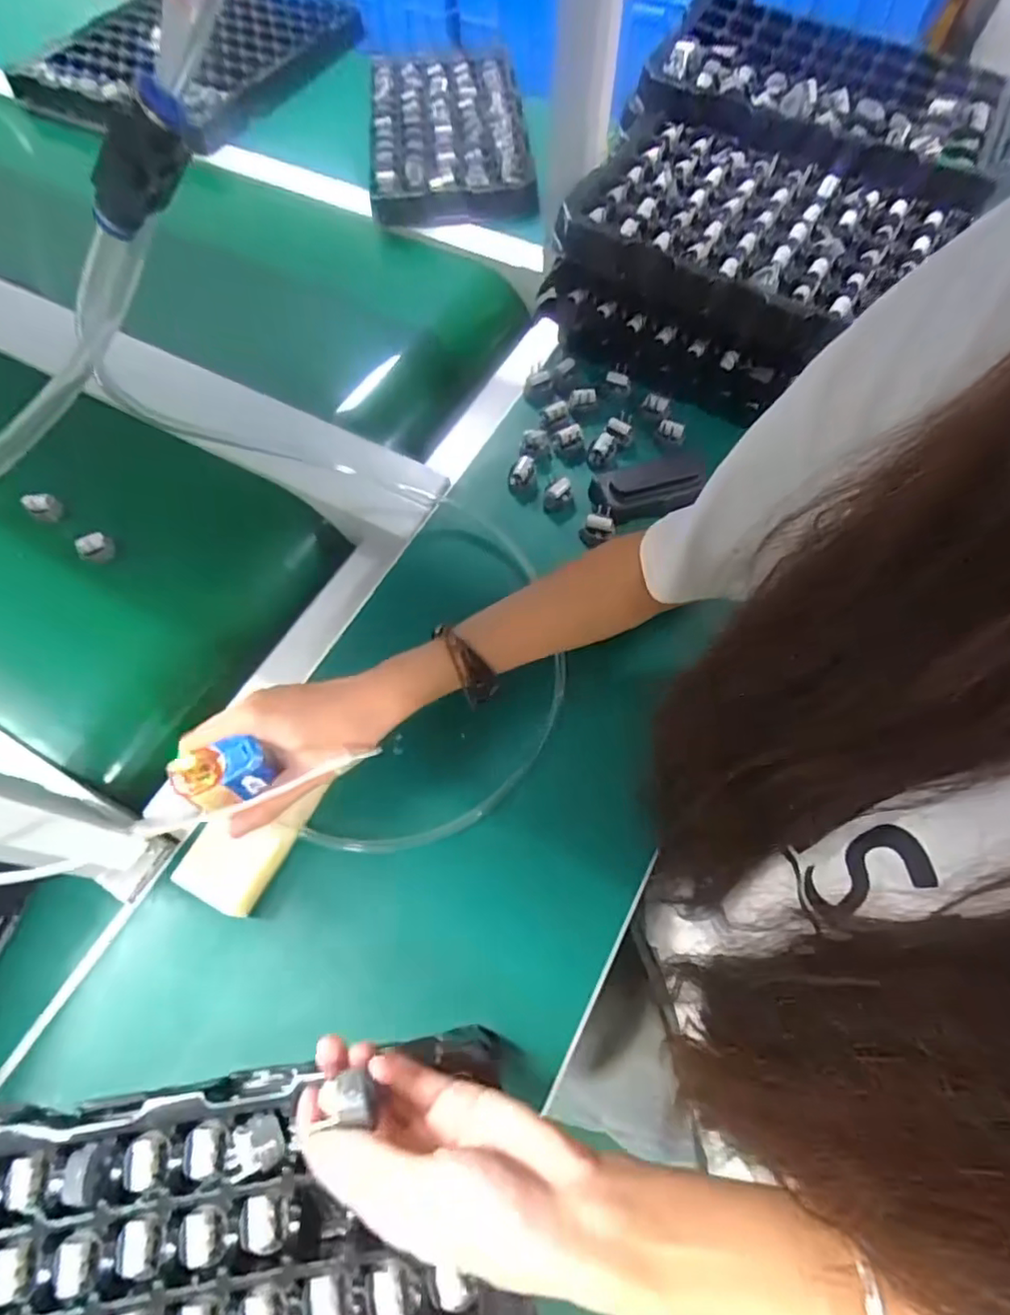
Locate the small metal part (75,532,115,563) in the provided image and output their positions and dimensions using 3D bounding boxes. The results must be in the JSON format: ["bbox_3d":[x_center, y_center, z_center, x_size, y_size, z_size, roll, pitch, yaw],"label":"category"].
[{"bbox_3d":[-0.365,-0.098,0.544,0.013,0.031,0.028,37,70,17],"label":"small metal part"}]

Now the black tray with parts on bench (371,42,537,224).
[{"bbox_3d":[-0.077,-0.706,0.817,0.205,0.053,0.360,-7,65,-2],"label":"black tray with parts on bench"}]

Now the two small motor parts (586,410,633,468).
[{"bbox_3d":[0.100,-0.205,0.568,0.022,0.019,0.062,28,68,14],"label":"two small motor parts"}]

